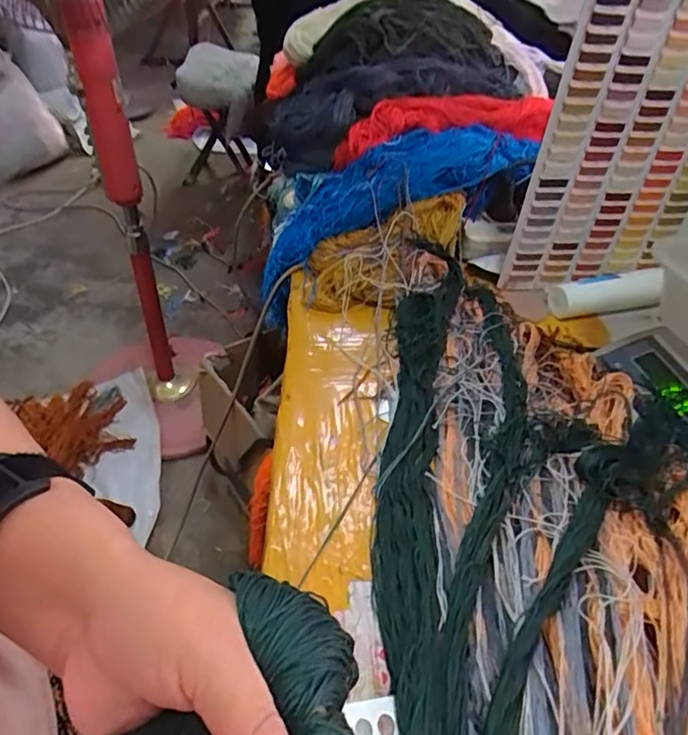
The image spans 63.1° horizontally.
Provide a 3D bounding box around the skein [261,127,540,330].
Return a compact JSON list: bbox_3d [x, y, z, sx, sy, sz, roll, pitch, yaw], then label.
[{"bbox_3d":[0.046,-0.213,0.712,0.390,0.097,0.143,-26,41,14],"label":"skein"}]

